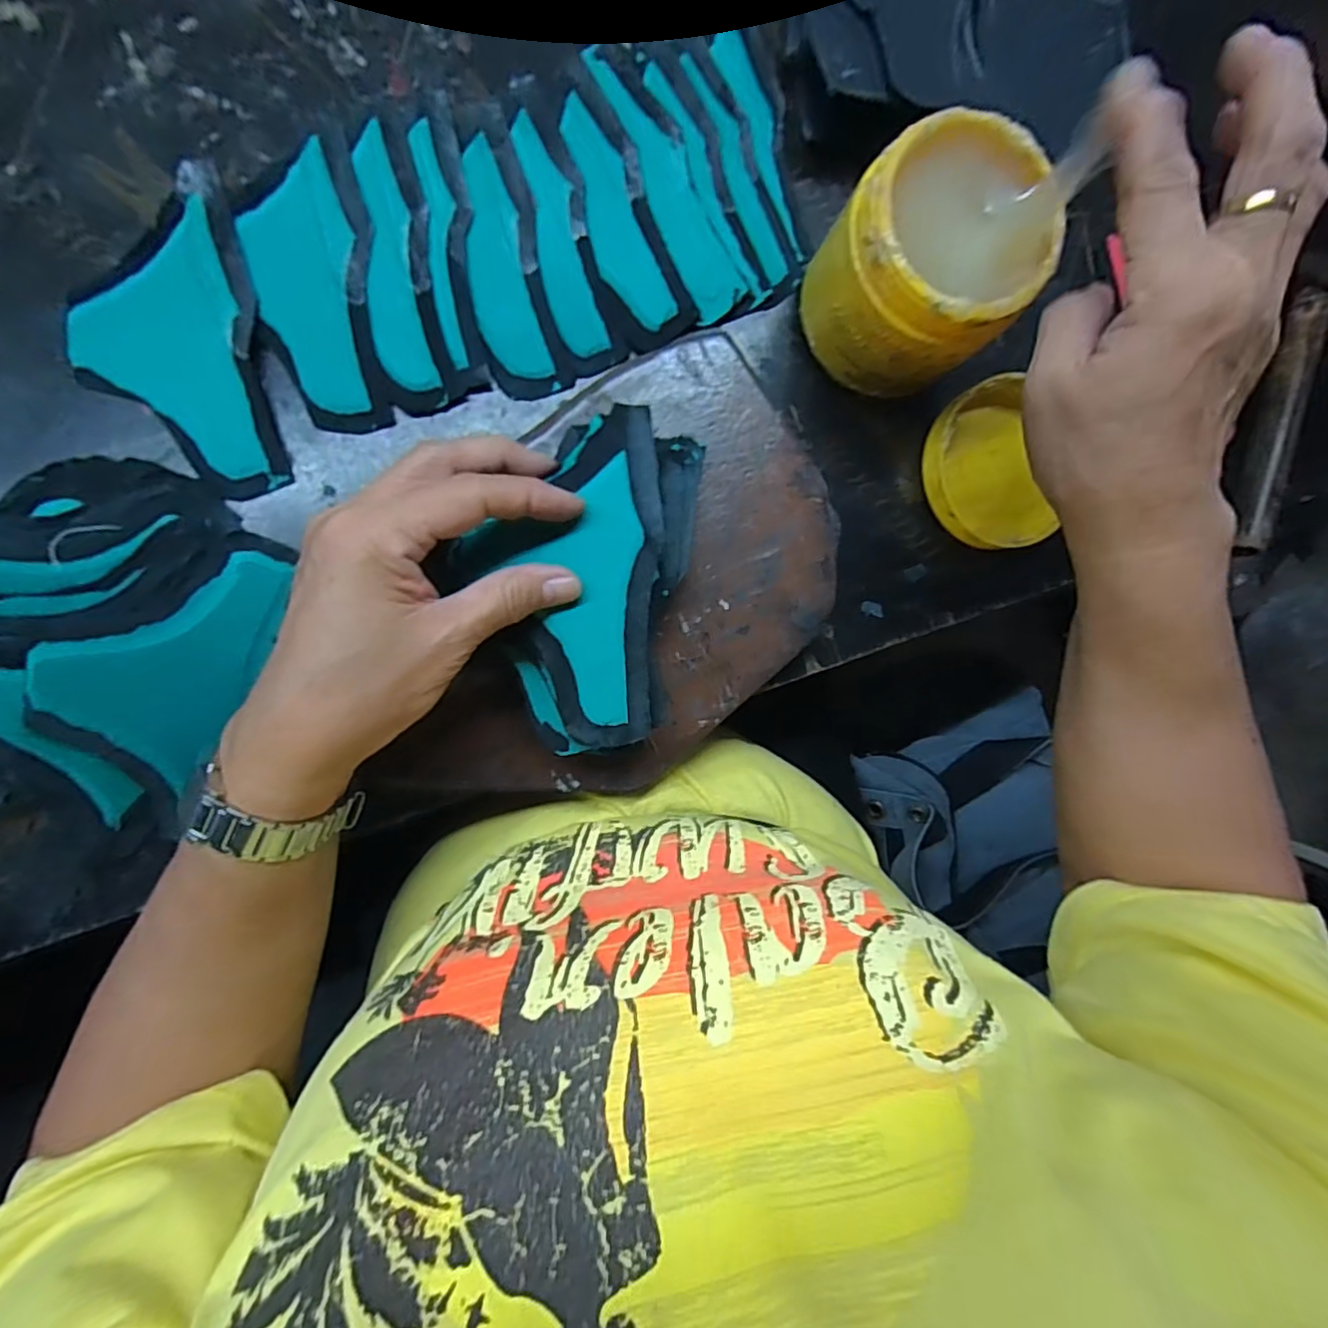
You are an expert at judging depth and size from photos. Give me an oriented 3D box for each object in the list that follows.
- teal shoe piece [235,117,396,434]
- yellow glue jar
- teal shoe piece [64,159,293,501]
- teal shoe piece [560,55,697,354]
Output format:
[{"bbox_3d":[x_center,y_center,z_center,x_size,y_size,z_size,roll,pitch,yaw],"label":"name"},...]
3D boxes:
[{"bbox_3d":[-0.165,-0.181,0.285,0.056,0.010,0.131,-11,91,-9],"label":"teal shoe piece"},{"bbox_3d":[0.125,-0.192,0.292,0.089,0.074,0.085,0,90,-9],"label":"yellow glue jar"},{"bbox_3d":[-0.230,-0.150,0.277,0.079,0.008,0.140,-8,91,-9],"label":"teal shoe piece"},{"bbox_3d":[-0.026,-0.236,0.312,0.041,0.014,0.138,-24,93,-8],"label":"teal shoe piece"}]

